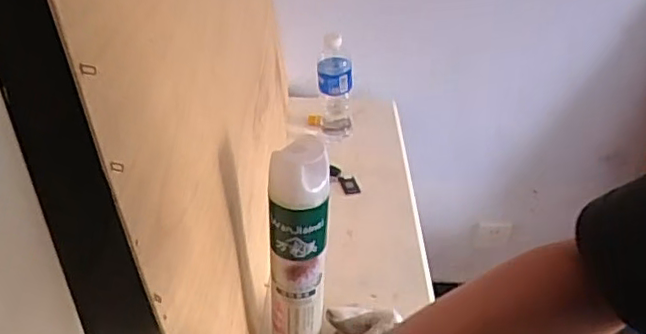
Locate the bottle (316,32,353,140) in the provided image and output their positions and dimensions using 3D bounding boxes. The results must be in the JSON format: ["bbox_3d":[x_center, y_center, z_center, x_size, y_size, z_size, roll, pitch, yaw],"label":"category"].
[{"bbox_3d":[0.020,-0.143,1.190,0.083,0.221,0.070,3,38,0],"label":"bottle"}]

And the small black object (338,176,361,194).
[{"bbox_3d":[0.049,0.034,1.139,0.032,0.008,0.052,-9,39,-15],"label":"small black object"}]

